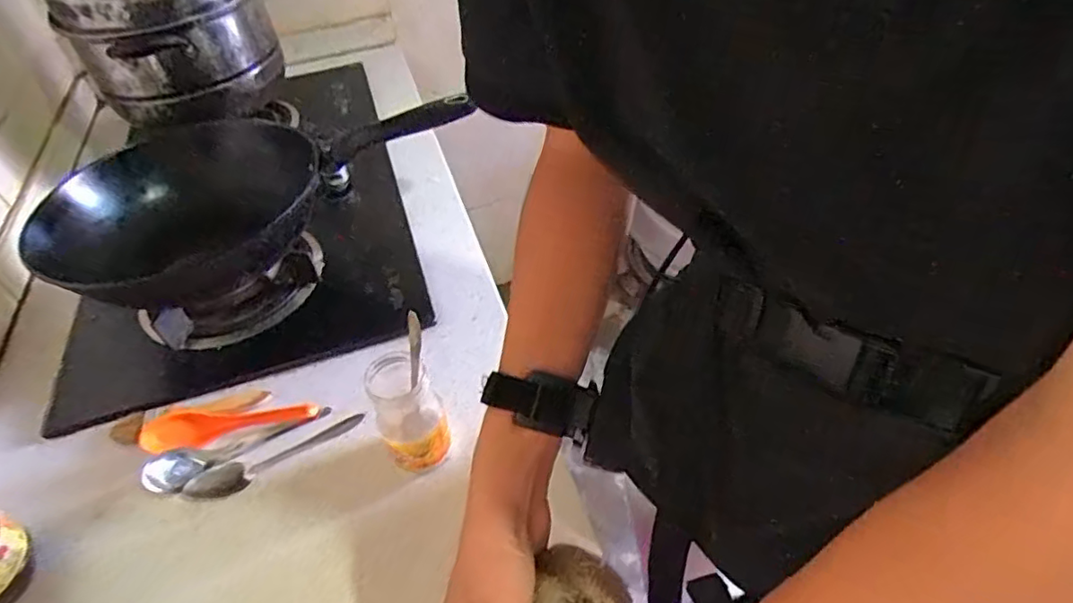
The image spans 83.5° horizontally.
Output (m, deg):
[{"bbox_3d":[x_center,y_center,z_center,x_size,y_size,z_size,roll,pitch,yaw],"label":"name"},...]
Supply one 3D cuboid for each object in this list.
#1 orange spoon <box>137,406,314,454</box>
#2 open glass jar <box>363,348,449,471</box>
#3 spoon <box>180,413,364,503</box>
[{"bbox_3d":[-0.315,0.129,0.616,0.163,0.031,0.051,-5,47,2],"label":"orange spoon"},{"bbox_3d":[-0.116,0.108,0.554,0.056,0.122,0.062,-26,49,-19],"label":"open glass jar"},{"bbox_3d":[-0.259,0.149,0.598,0.170,0.021,0.038,-27,50,-18],"label":"spoon"}]

